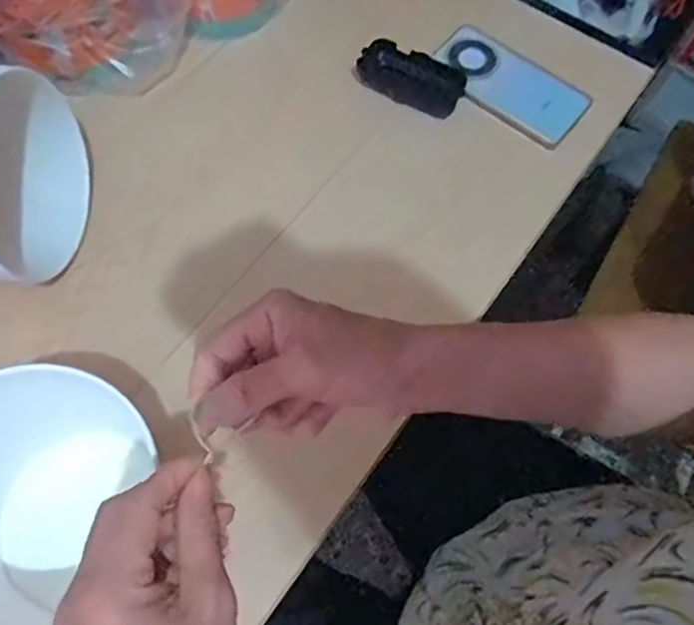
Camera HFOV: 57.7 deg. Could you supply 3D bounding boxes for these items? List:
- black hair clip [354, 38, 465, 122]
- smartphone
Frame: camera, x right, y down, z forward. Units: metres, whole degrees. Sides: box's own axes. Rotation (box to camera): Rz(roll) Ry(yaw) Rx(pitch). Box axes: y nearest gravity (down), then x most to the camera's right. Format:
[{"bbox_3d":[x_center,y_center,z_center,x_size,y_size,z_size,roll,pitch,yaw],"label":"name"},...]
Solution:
[{"bbox_3d":[0.066,-0.246,0.657,0.110,0.023,0.052,26,70,10],"label":"black hair clip"},{"bbox_3d":[0.170,-0.243,0.666,0.166,0.013,0.078,37,81,14],"label":"smartphone"}]

